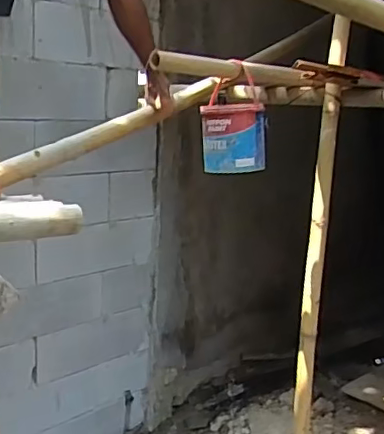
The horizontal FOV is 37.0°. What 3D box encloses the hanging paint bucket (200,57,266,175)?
[{"bbox_3d":[0.124,-0.284,1.676,0.185,0.295,0.190,5,15,-1],"label":"hanging paint bucket"}]

